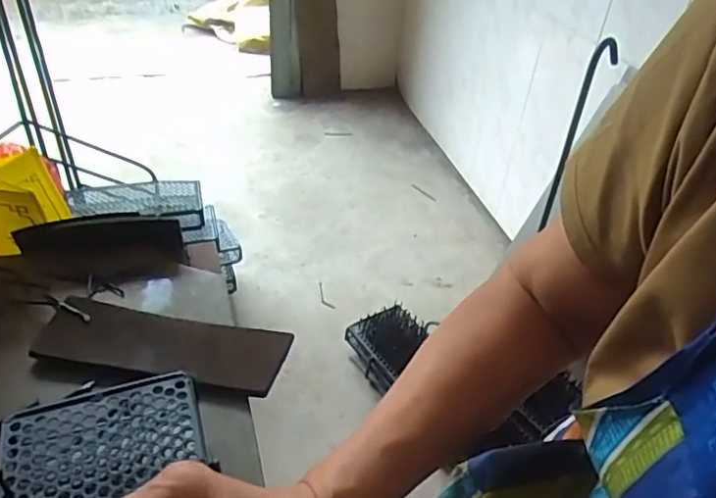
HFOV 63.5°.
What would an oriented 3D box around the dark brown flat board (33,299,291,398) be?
[{"bbox_3d":[-0.209,0.101,0.617,0.260,0.010,0.083,9,37,4],"label":"dark brown flat board"}]

